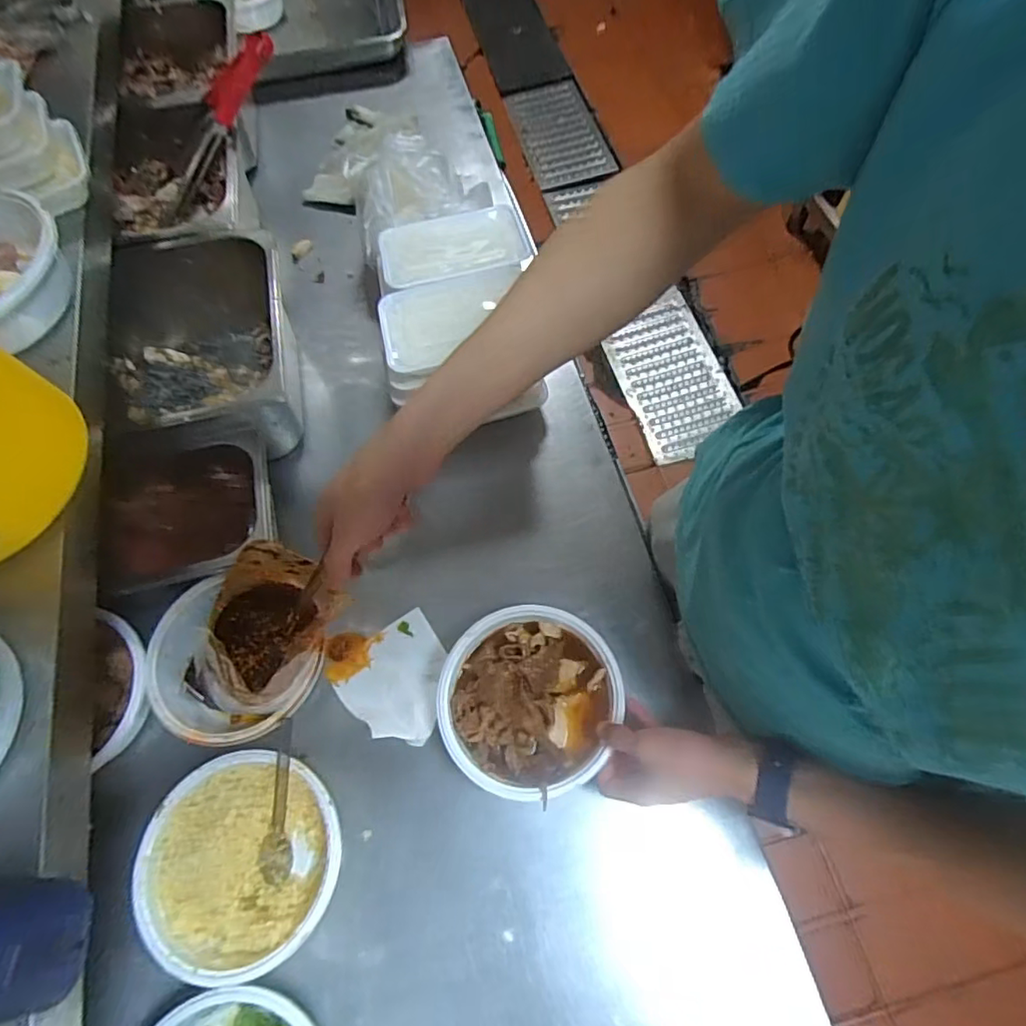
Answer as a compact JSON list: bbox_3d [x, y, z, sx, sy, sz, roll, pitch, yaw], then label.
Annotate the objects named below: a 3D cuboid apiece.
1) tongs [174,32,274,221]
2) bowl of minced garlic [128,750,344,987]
[{"bbox_3d":[-0.393,-0.511,0.794,0.255,0.038,0.051,-48,67,22],"label":"tongs"},{"bbox_3d":[-0.236,0.303,0.526,0.170,0.054,0.163,-1,66,2],"label":"bowl of minced garlic"}]

